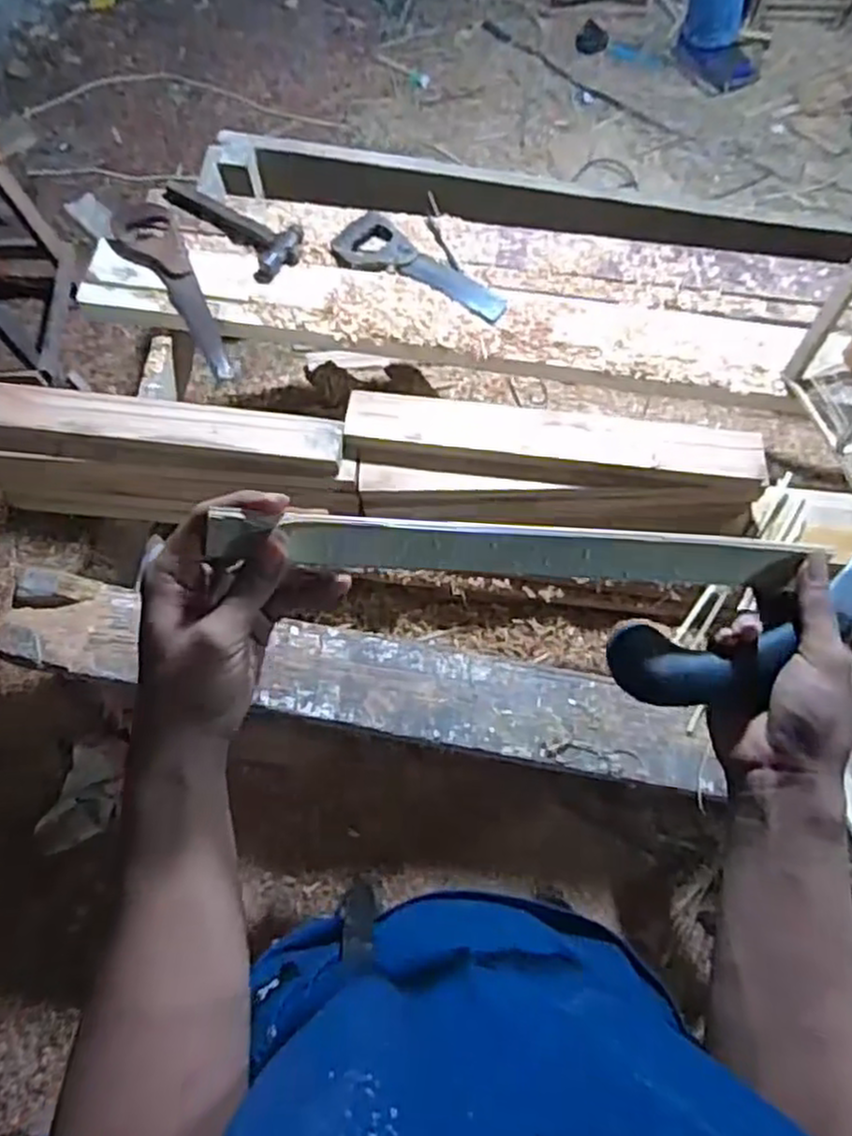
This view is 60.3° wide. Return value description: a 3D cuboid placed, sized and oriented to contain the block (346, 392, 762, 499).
[{"bbox_3d":[0.170,-0.167,0.988,0.552,0.048,0.091,6,70,3],"label":"block"}]

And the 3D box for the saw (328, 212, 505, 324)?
[{"bbox_3d":[-0.017,-0.495,1.234,0.312,0.028,0.109,37,74,13],"label":"saw"}]

